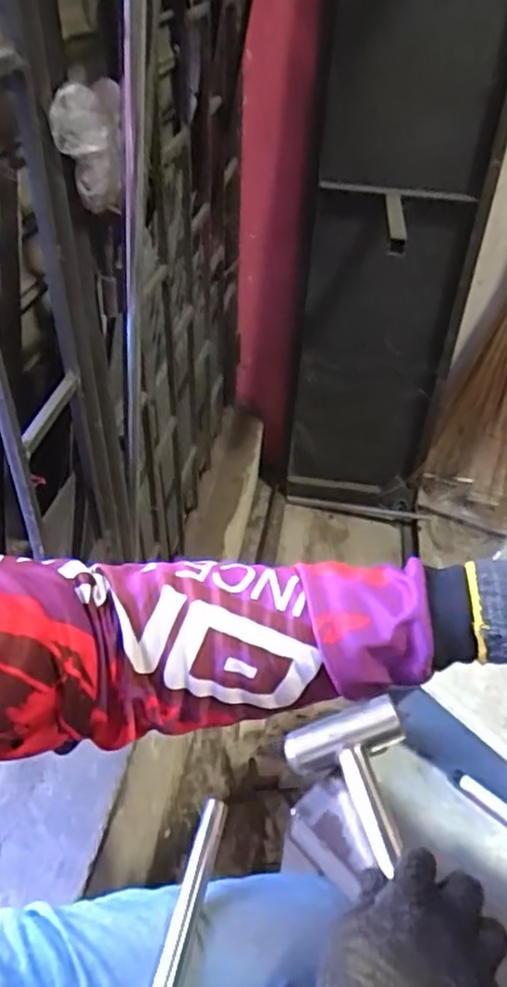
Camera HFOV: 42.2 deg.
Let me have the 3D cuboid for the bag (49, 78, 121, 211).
[{"bbox_3d":[-0.126,-0.265,0.507,0.051,0.089,0.040,-9,42,-13],"label":"bag"}]

